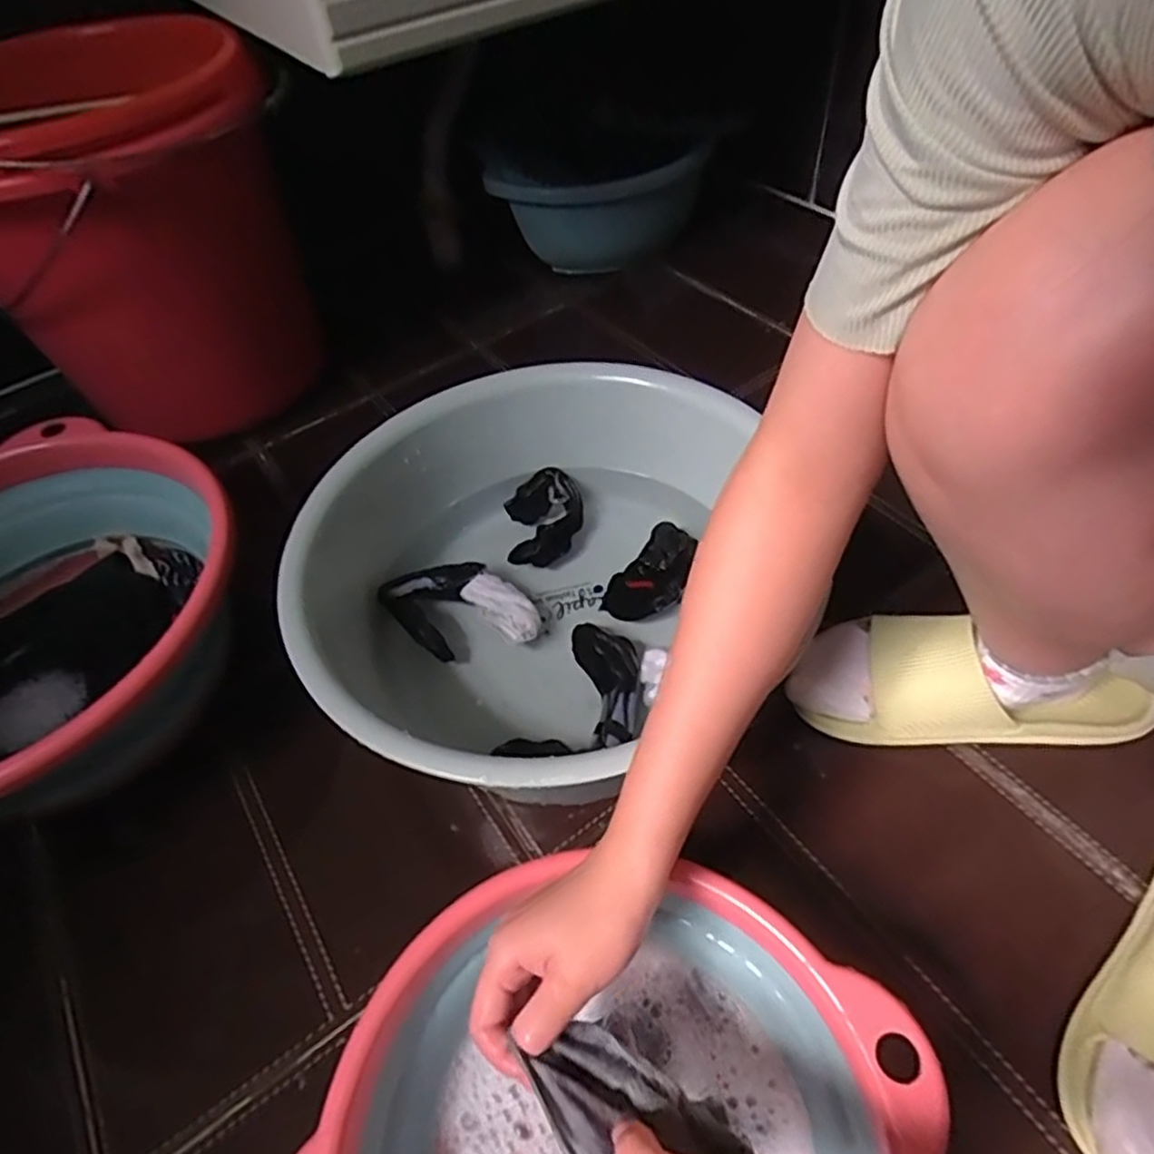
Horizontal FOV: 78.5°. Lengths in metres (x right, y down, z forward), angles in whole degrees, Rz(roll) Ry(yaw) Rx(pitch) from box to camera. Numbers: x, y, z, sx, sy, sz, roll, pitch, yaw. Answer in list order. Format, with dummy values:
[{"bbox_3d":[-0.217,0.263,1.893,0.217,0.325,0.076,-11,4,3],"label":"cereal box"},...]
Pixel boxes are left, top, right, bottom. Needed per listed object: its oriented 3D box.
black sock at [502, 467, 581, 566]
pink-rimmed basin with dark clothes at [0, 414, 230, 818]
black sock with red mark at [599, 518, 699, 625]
[{"bbox_3d":[-0.031,-0.055,0.660,0.069,0.030,0.102,-10,51,-2],"label":"black sock"},{"bbox_3d":[-0.437,0.043,0.571,0.338,0.120,0.332,-3,51,4],"label":"pink-rimmed basin with dark clothes"},{"bbox_3d":[0.066,0.001,0.602,0.060,0.032,0.097,33,62,28],"label":"black sock with red mark"}]

